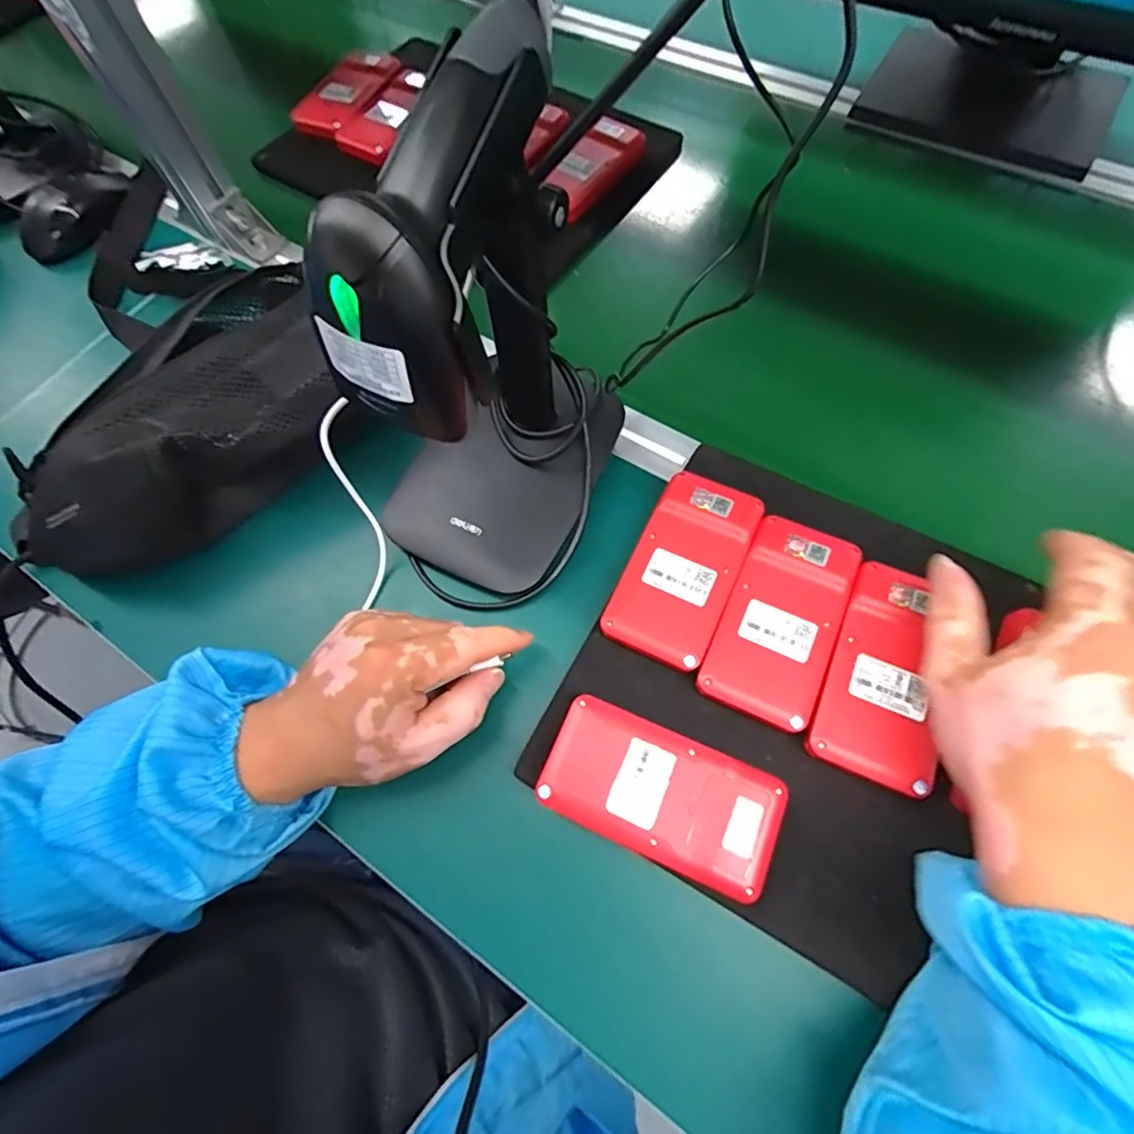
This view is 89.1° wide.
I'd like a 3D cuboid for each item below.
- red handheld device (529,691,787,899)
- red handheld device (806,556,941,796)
[{"bbox_3d":[0.049,0.119,0.304,0.119,0.019,0.062,22,70,12],"label":"red handheld device"},{"bbox_3d":[0.178,0.058,0.316,0.061,0.013,0.115,23,70,12],"label":"red handheld device"}]

